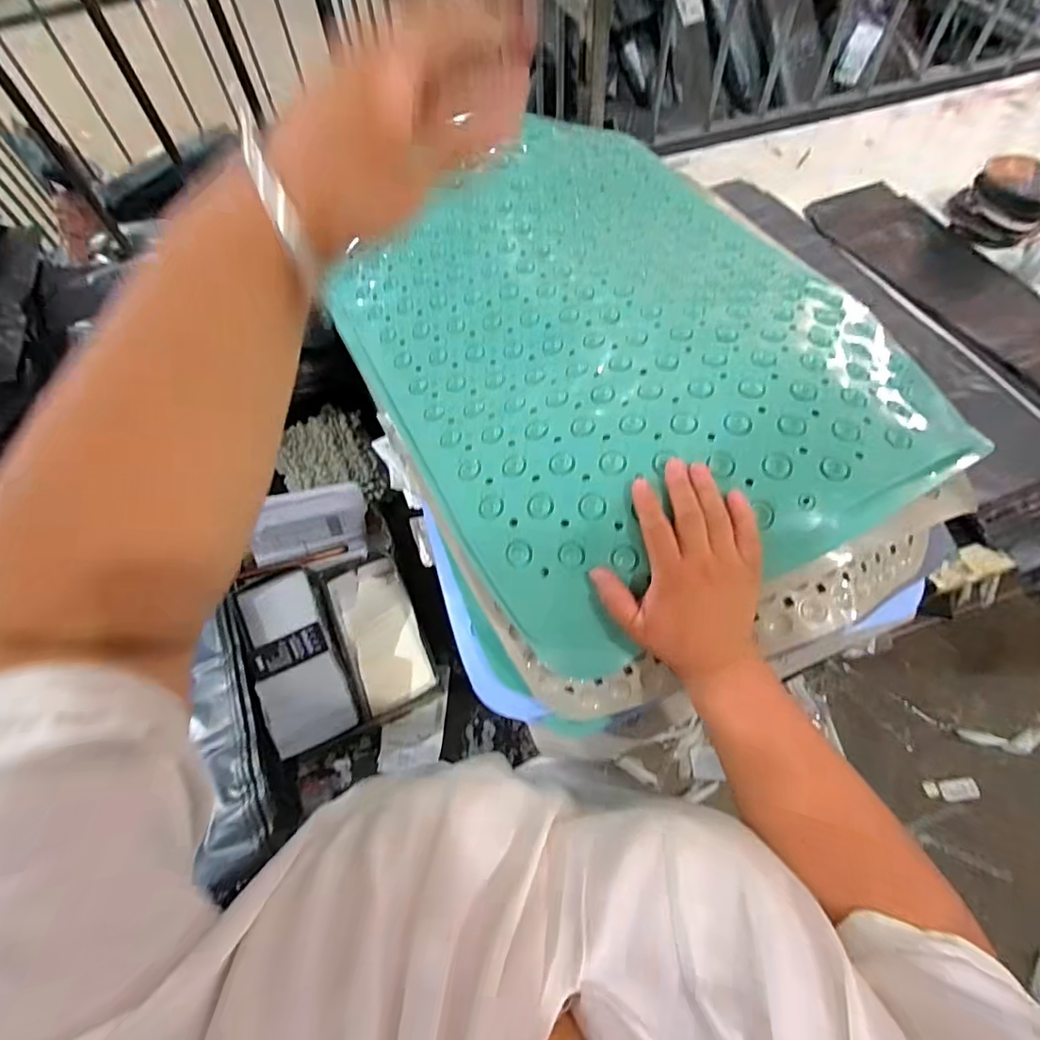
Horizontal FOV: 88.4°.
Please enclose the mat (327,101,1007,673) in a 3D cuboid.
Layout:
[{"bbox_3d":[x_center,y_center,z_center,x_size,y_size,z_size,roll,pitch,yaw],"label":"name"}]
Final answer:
[{"bbox_3d":[0.073,-0.212,0.590,0.455,0.103,0.645,-25,62,-11],"label":"mat"}]

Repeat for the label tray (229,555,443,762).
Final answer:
[{"bbox_3d":[-0.234,0.165,0.698,0.202,0.093,0.220,-24,62,-10],"label":"label tray"}]

